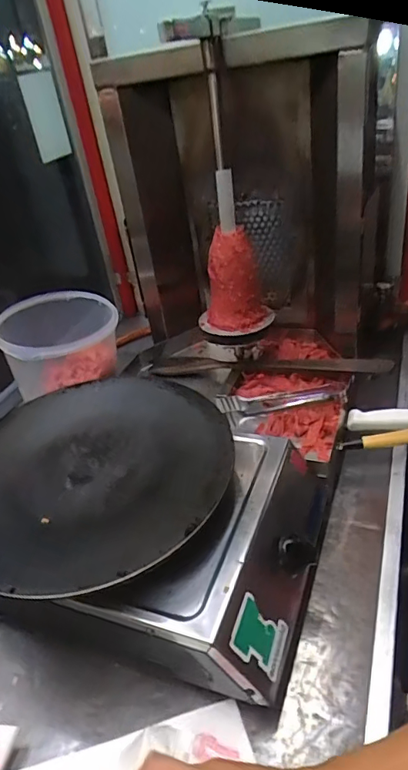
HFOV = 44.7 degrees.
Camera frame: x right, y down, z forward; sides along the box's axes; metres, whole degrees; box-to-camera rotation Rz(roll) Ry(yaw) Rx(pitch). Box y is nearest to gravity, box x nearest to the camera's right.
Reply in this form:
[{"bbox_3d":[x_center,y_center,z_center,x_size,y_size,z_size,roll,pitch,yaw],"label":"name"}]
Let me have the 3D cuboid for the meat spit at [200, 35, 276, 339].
[{"bbox_3d":[0.037,-0.275,0.760,0.112,0.387,0.099,-3,32,7],"label":"meat spit"}]

